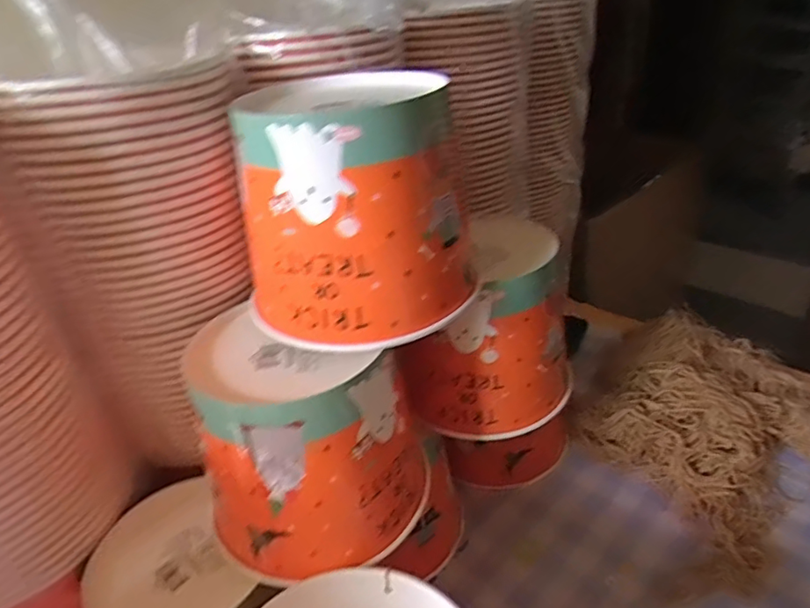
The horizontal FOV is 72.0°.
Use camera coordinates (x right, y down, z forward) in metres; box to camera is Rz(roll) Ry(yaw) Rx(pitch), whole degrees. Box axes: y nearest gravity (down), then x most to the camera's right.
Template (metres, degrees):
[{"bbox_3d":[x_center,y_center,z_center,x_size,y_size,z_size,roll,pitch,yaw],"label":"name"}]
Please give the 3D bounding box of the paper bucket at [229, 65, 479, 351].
[{"bbox_3d":[-0.030,-0.058,0.345,0.116,0.134,0.121,19,39,34],"label":"paper bucket"}]

